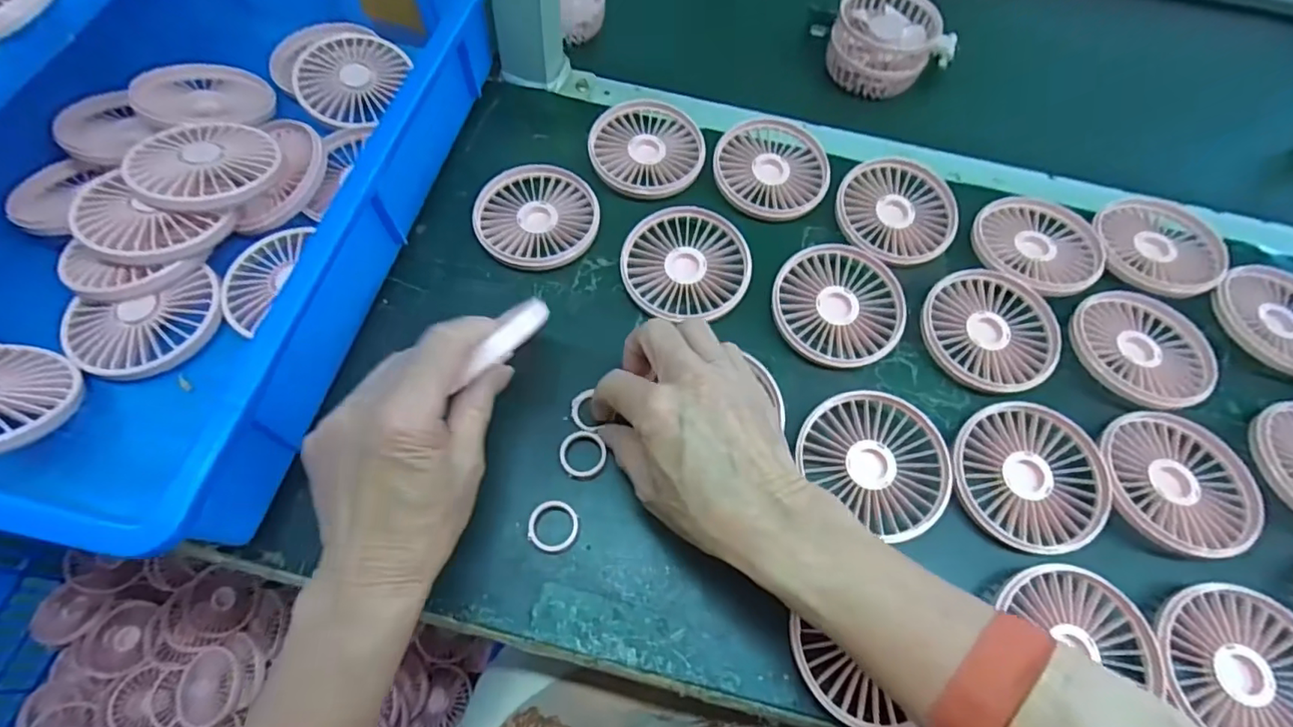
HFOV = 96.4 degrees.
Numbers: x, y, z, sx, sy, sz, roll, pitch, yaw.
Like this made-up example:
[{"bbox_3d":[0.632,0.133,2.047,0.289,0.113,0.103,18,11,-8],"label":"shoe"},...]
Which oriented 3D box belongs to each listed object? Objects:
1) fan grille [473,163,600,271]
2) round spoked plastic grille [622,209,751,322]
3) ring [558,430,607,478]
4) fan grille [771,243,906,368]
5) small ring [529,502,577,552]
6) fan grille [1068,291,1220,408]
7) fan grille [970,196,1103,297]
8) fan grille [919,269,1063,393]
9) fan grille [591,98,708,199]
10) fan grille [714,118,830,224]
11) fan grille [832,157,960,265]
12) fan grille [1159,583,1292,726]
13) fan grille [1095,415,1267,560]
[{"bbox_3d":[-0.080,-0.108,0.425,0.086,0.013,0.091,1,63,-4],"label":"fan grille"},{"bbox_3d":[0.028,-0.070,0.407,0.086,0.012,0.084,0,69,-1],"label":"round spoked plastic grille"},{"bbox_3d":[-0.038,0.054,0.345,0.027,0.006,0.027,2,63,-3],"label":"ring"},{"bbox_3d":[0.129,-0.039,0.397,0.086,0.021,0.087,2,63,-3],"label":"fan grille"},{"bbox_3d":[-0.052,0.091,0.325,0.027,0.006,0.027,2,63,-3],"label":"small ring"},{"bbox_3d":[0.334,-0.011,0.390,0.086,0.010,0.086,2,63,-3],"label":"fan grille"},{"bbox_3d":[0.287,-0.088,0.424,0.087,0.011,0.087,2,63,-3],"label":"fan grille"},{"bbox_3d":[0.232,-0.024,0.388,0.082,0.010,0.088,2,63,-3],"label":"fan grille"},{"bbox_3d":[0.001,-0.168,0.449,0.086,0.011,0.088,2,63,-3],"label":"fan grille"},{"bbox_3d":[0.097,-0.153,0.446,0.087,0.009,0.086,15,63,4],"label":"fan grille"},{"bbox_3d":[0.186,-0.116,0.431,0.086,0.012,0.086,2,63,-3],"label":"fan grille"},{"bbox_3d":[0.319,0.165,0.308,0.089,0.020,0.080,37,66,14],"label":"fan grille"},{"bbox_3d":[0.320,0.071,0.349,0.086,0.009,0.086,2,63,-3],"label":"fan grille"}]

